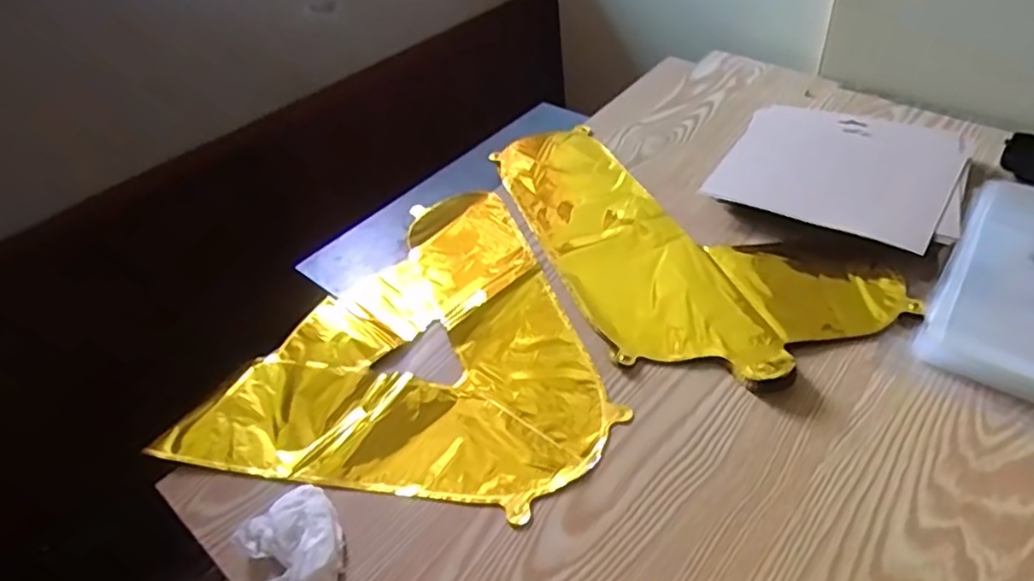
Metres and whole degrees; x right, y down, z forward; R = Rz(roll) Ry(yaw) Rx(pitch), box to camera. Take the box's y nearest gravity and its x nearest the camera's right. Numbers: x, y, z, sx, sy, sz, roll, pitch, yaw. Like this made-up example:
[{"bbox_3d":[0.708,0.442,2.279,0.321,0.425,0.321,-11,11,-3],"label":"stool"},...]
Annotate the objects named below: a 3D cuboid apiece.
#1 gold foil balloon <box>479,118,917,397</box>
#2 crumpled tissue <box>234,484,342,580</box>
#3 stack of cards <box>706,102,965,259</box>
[{"bbox_3d":[0.127,-0.070,0.620,0.219,0.011,0.407,-22,45,-14],"label":"gold foil balloon"},{"bbox_3d":[-0.142,0.166,0.411,0.057,0.018,0.078,-23,45,-16],"label":"crumpled tissue"},{"bbox_3d":[0.312,-0.113,0.619,0.205,0.031,0.148,23,51,29],"label":"stack of cards"}]

